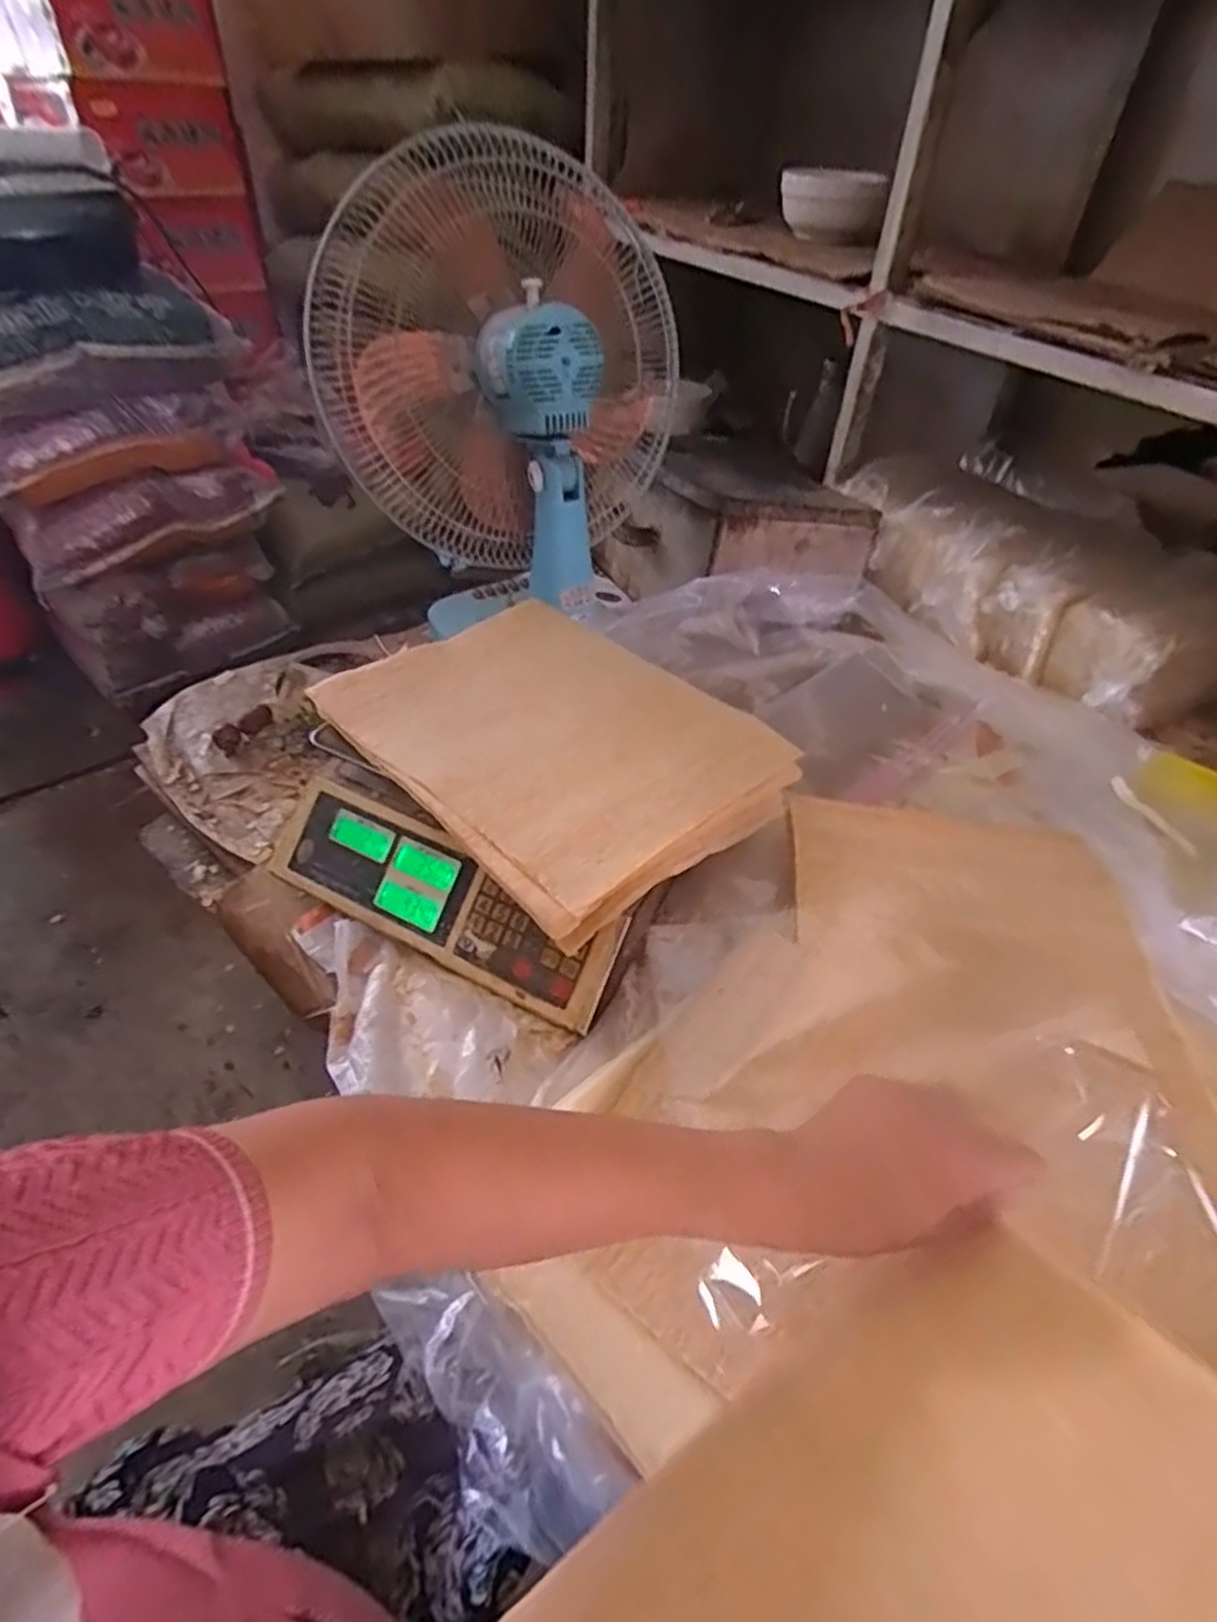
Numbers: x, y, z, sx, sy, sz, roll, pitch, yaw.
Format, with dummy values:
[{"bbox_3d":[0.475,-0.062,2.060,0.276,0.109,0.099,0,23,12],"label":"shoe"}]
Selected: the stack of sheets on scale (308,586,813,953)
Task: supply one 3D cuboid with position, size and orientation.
[{"bbox_3d":[-0.058,-0.069,0.671,0.269,0.038,0.372,-33,55,-32],"label":"stack of sheets on scale"}]

